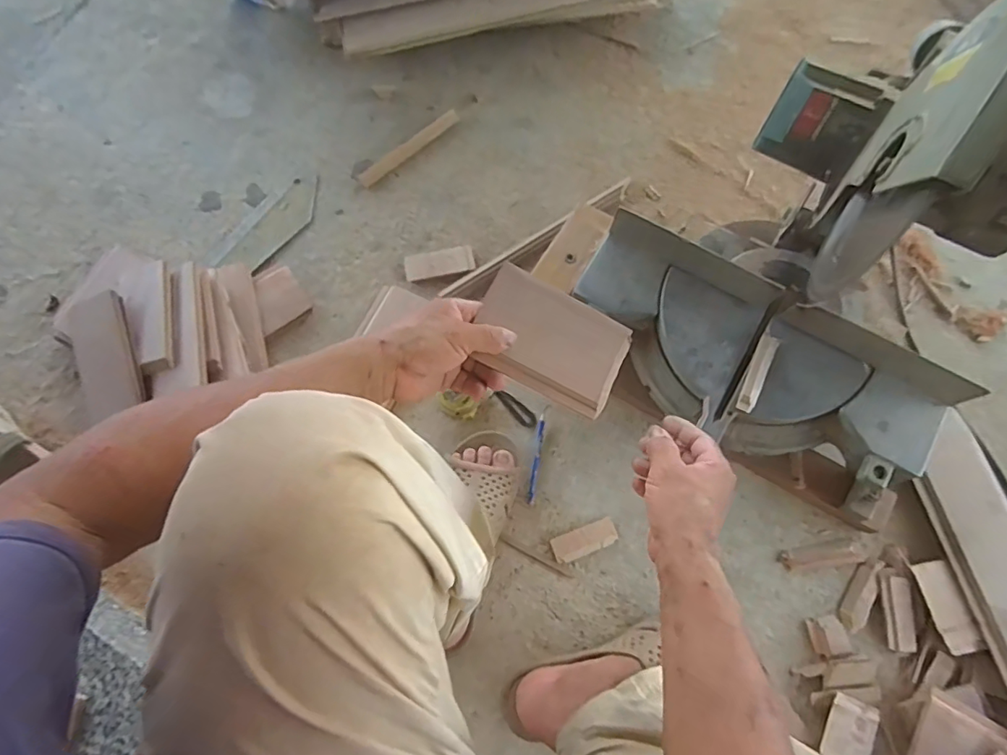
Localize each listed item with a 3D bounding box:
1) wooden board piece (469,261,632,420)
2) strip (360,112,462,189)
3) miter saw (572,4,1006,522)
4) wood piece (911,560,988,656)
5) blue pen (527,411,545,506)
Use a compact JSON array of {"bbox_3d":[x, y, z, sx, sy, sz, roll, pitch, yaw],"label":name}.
[{"bbox_3d":[0.047,-0.034,0.514,0.147,0.009,0.096,26,86,-9],"label":"wooden board piece"},{"bbox_3d":[-0.150,-0.369,0.858,0.191,0.008,0.025,-41,77,-9],"label":"strip"},{"bbox_3d":[0.337,-0.147,0.499,0.427,0.414,0.363,30,78,10],"label":"miter saw"},{"bbox_3d":[0.530,0.276,0.640,0.039,0.010,0.101,-20,67,14],"label":"wood piece"},{"bbox_3d":[0.045,0.110,0.721,0.009,0.007,0.120,9,75,5],"label":"blue pen"}]

